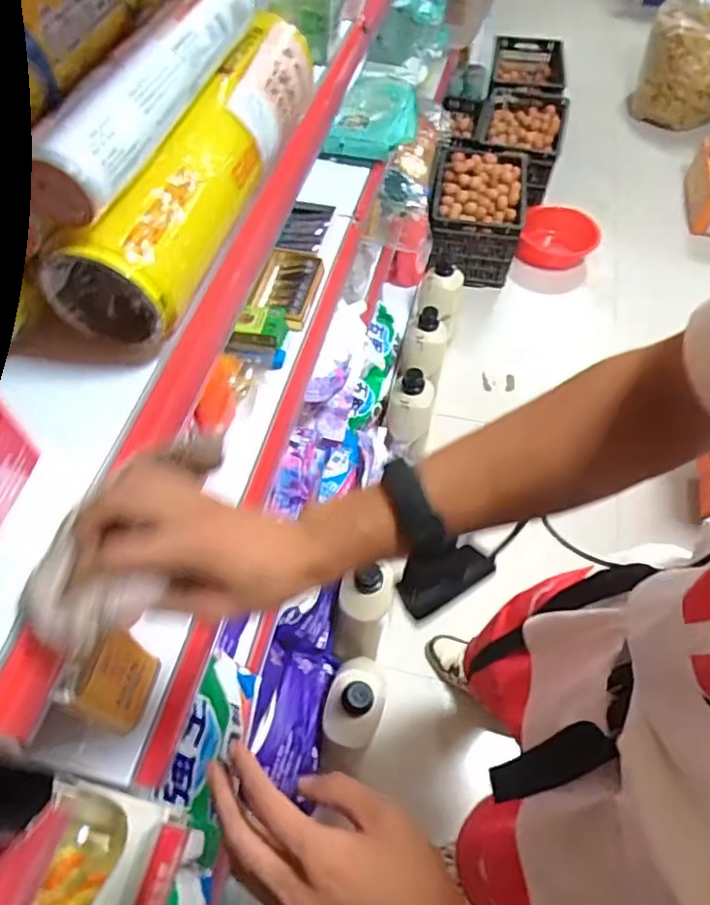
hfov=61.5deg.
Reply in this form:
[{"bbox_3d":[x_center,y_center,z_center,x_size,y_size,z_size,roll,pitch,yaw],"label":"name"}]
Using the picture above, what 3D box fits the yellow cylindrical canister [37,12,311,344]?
[{"bbox_3d":[-0.126,-0.251,0.495,0.098,0.087,0.362,11,57,6],"label":"yellow cylindrical canister"}]

